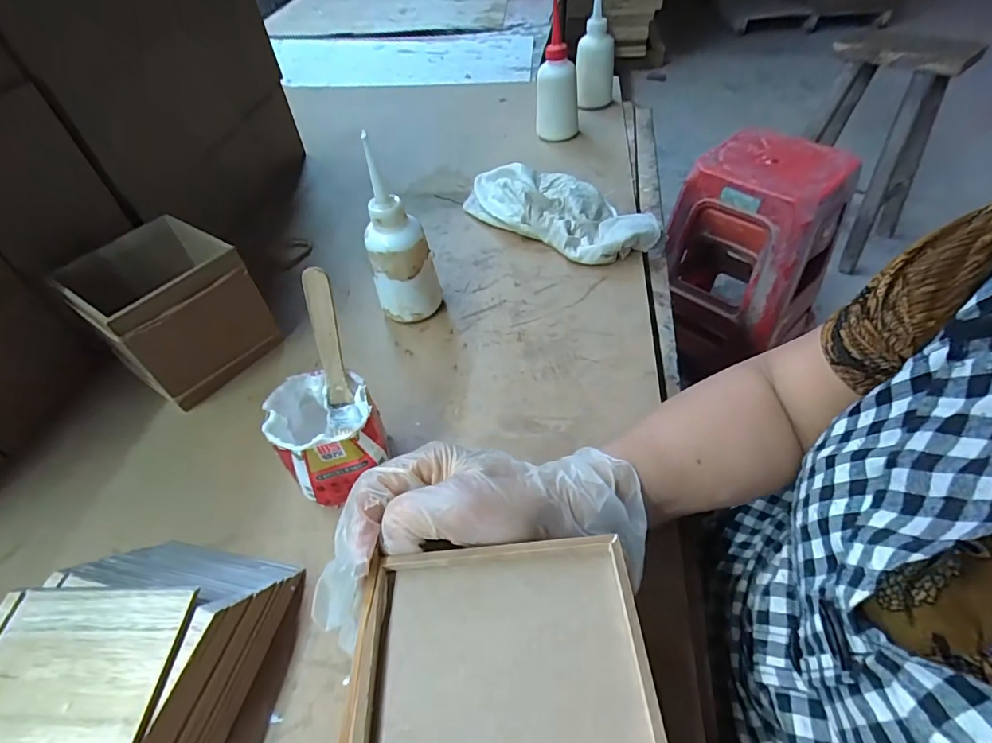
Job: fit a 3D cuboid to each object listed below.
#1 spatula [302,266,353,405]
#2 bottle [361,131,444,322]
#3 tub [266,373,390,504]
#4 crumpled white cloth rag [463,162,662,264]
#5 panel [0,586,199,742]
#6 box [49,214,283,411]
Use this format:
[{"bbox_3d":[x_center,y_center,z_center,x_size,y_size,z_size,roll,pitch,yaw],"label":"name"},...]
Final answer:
[{"bbox_3d":[-0.114,0.004,0.344,0.018,0.152,0.004,-3,23,2],"label":"spatula"},{"bbox_3d":[-0.087,-0.116,0.442,0.048,0.160,0.053,18,52,20],"label":"bottle"},{"bbox_3d":[-0.116,0.048,0.352,0.067,0.078,0.069,-2,48,3],"label":"tub"},{"bbox_3d":[0.065,-0.188,0.562,0.239,0.052,0.089,32,58,29],"label":"crumpled white cloth rag"},{"bbox_3d":[-0.216,0.159,0.232,0.106,0.004,0.106,-1,48,4],"label":"panel"},{"bbox_3d":[-0.292,-0.054,0.441,0.118,0.110,0.109,24,54,24],"label":"box"}]

